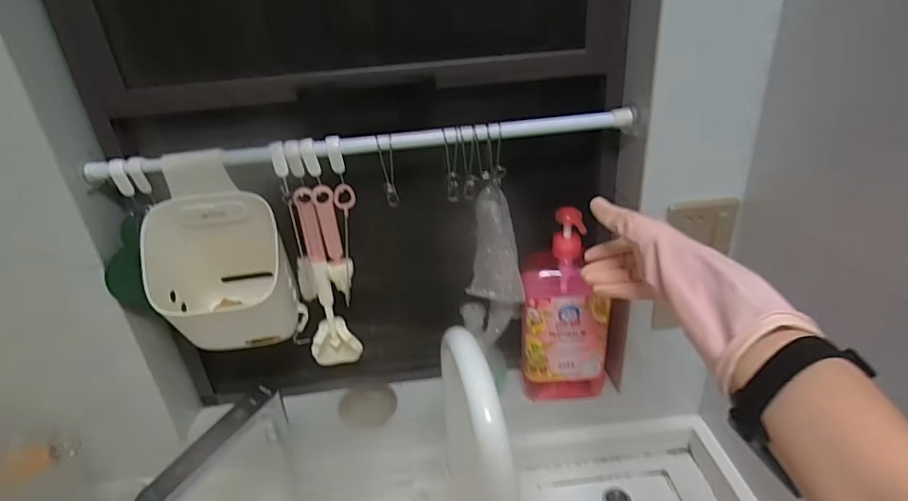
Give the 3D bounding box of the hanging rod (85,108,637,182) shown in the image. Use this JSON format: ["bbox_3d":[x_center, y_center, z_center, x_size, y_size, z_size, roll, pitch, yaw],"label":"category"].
[{"bbox_3d":[-0.098,-0.121,0.586,0.617,0.019,0.021,-6,29,-2],"label":"hanging rod"}]

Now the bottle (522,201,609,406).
[{"bbox_3d":[0.150,0.085,0.704,0.113,0.295,0.062,-2,22,7],"label":"bottle"}]

